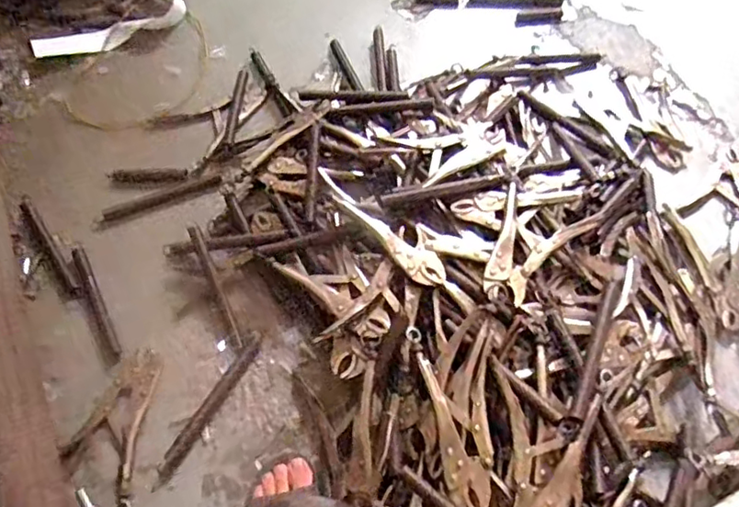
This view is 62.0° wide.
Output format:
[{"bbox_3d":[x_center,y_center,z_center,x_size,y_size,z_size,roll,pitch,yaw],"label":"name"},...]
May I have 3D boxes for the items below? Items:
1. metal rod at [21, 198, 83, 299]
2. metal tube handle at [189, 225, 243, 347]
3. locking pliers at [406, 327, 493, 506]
[{"bbox_3d":[-0.513,-0.009,0.986,0.024,0.021,0.202,-33,65,-18],"label":"metal rod"},{"bbox_3d":[-0.235,0.051,0.944,0.019,0.019,0.199,-21,80,-12],"label":"metal tube handle"},{"bbox_3d":[0.100,0.207,0.784,0.047,0.029,0.236,-12,61,-9],"label":"locking pliers"}]

